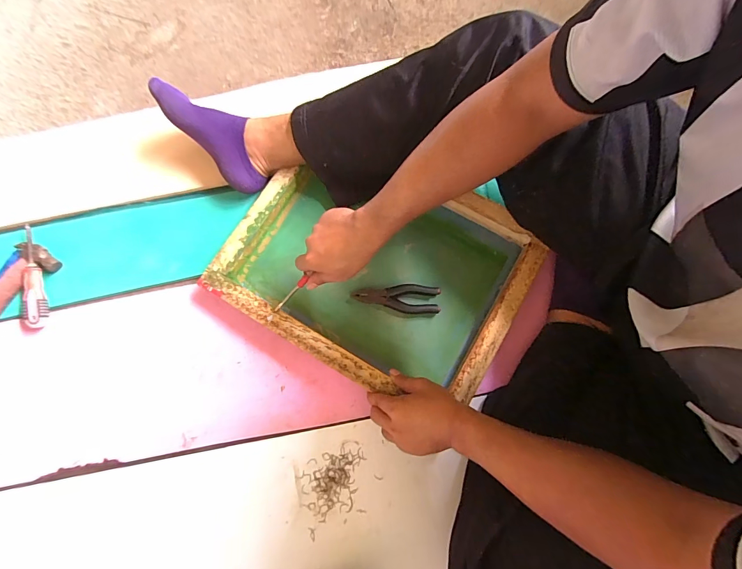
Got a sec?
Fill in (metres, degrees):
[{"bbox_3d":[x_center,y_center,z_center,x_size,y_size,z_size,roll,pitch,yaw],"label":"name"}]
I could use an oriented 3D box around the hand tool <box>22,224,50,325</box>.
[{"bbox_3d":[-0.600,-0.018,0.640,0.032,0.024,0.189,-16,77,-3],"label":"hand tool"}]

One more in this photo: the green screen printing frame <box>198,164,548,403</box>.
[{"bbox_3d":[0.004,-0.031,0.603,0.461,0.046,0.345,28,79,7],"label":"green screen printing frame"}]

